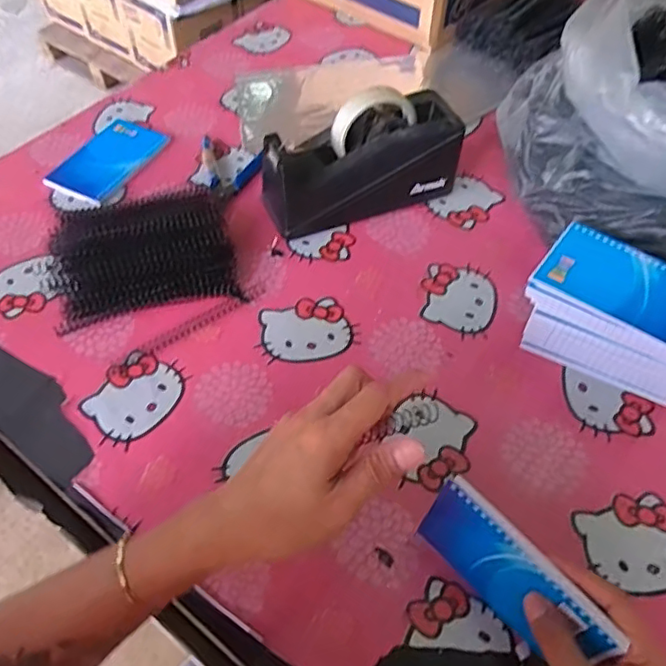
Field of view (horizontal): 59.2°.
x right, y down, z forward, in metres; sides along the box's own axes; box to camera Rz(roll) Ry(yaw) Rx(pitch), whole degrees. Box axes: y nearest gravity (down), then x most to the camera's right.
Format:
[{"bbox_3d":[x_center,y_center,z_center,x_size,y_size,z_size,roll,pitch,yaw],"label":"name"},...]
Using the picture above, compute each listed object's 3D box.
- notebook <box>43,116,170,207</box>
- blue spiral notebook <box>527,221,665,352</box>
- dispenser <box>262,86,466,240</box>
[{"bbox_3d":[-0.258,-0.199,0.674,0.086,0.013,0.131,23,57,15],"label":"notebook"},{"bbox_3d":[0.240,-0.037,0.474,0.136,0.012,0.081,29,59,19],"label":"blue spiral notebook"},{"bbox_3d":[0.028,-0.175,0.599,0.201,0.108,0.072,-18,56,-13],"label":"dispenser"}]

